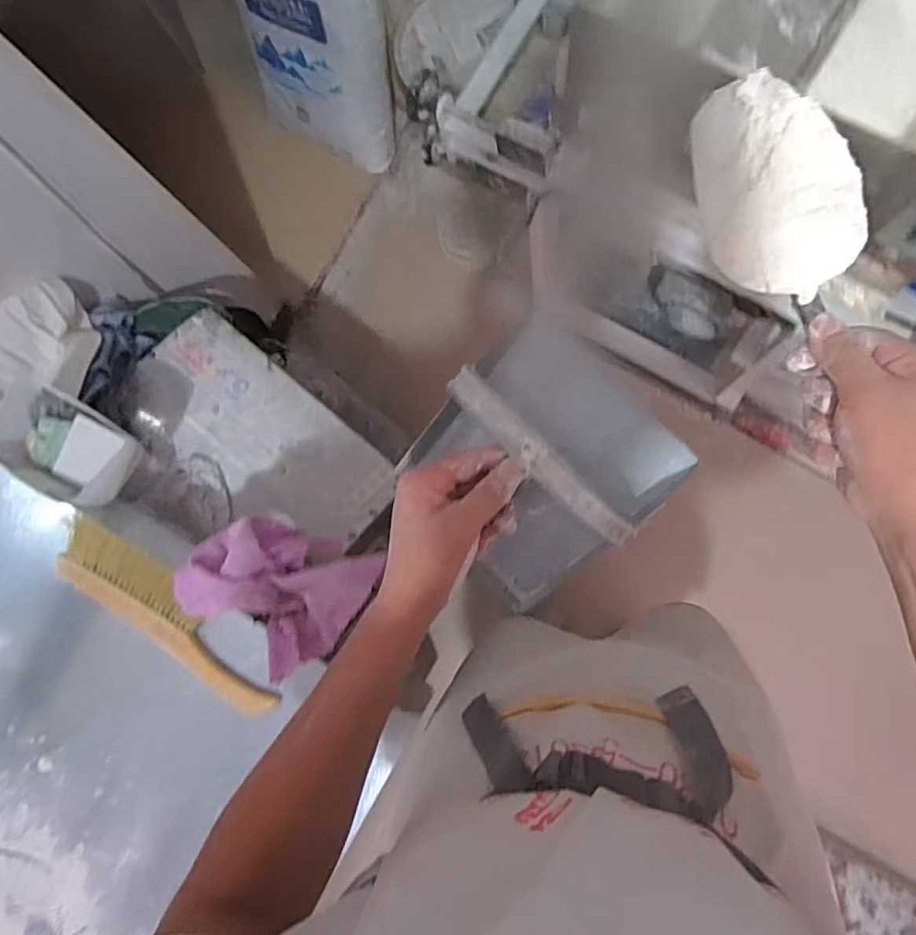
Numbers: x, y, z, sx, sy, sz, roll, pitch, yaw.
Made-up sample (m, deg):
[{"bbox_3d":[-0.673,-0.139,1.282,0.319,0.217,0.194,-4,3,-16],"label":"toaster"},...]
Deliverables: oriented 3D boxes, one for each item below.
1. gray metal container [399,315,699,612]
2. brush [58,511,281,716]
[{"bbox_3d":[0.064,-0.009,0.508,0.191,0.124,0.188,-41,81,2],"label":"gray metal container"},{"bbox_3d":[-0.354,0.182,0.752,0.329,0.034,0.093,33,89,9],"label":"brush"}]

